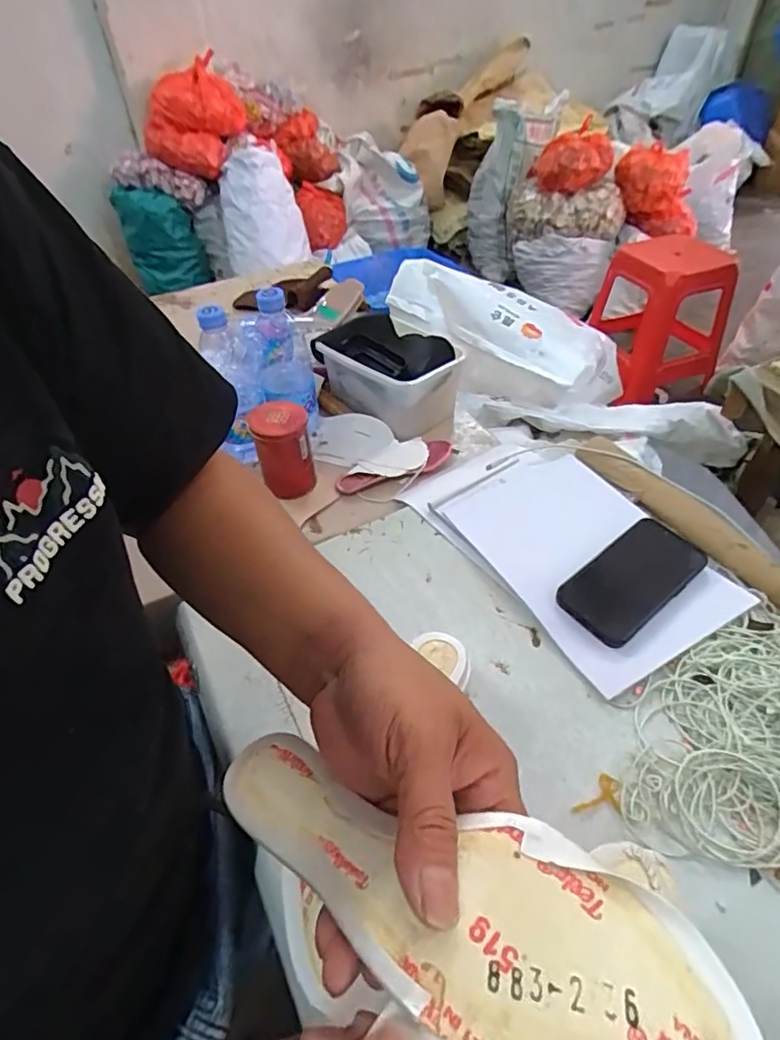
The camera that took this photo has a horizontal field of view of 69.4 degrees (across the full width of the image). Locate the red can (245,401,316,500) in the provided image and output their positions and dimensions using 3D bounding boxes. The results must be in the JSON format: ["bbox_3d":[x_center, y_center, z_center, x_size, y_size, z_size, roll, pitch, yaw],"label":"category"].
[{"bbox_3d":[-0.130,-0.084,0.686,0.064,0.098,0.070,-2,45,2],"label":"red can"}]

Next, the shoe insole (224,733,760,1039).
[{"bbox_3d":[0.009,0.157,0.238,0.243,0.038,0.088,9,43,37],"label":"shoe insole"}]

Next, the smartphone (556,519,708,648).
[{"bbox_3d":[0.231,0.055,0.538,0.143,0.010,0.076,-36,53,-16],"label":"smartphone"}]

